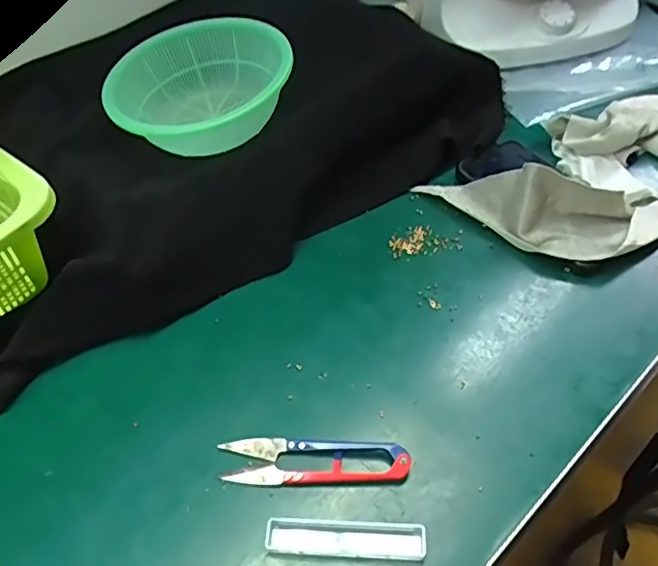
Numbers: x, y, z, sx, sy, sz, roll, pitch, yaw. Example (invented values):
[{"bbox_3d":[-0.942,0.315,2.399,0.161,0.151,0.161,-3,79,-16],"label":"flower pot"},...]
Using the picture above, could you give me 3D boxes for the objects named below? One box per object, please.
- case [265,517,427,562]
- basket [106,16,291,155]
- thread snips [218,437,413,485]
[{"bbox_3d":[0.010,0.149,0.337,0.093,0.010,0.019,1,50,3],"label":"case"},{"bbox_3d":[-0.116,-0.176,0.530,0.144,0.062,0.155,21,67,13],"label":"basket"},{"bbox_3d":[-0.009,0.113,0.366,0.118,0.014,0.029,2,50,3],"label":"thread snips"}]

